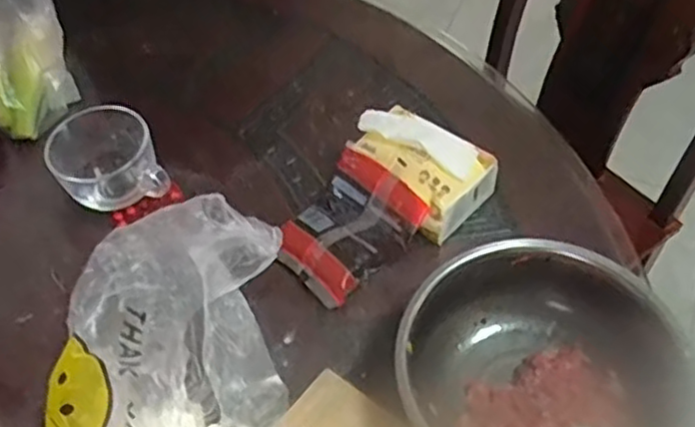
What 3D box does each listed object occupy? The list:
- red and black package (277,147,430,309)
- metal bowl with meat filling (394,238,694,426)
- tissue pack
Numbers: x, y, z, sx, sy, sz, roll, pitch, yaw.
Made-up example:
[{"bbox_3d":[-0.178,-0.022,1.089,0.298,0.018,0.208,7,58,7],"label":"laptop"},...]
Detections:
[{"bbox_3d":[-0.002,0.015,0.691,0.131,0.068,0.107,-38,59,-23],"label":"red and black package"},{"bbox_3d":[0.149,0.128,0.567,0.215,0.092,0.197,-2,53,3],"label":"metal bowl with meat filling"},{"bbox_3d":[0.075,-0.051,0.719,0.137,0.082,0.095,35,62,27],"label":"tissue pack"}]

